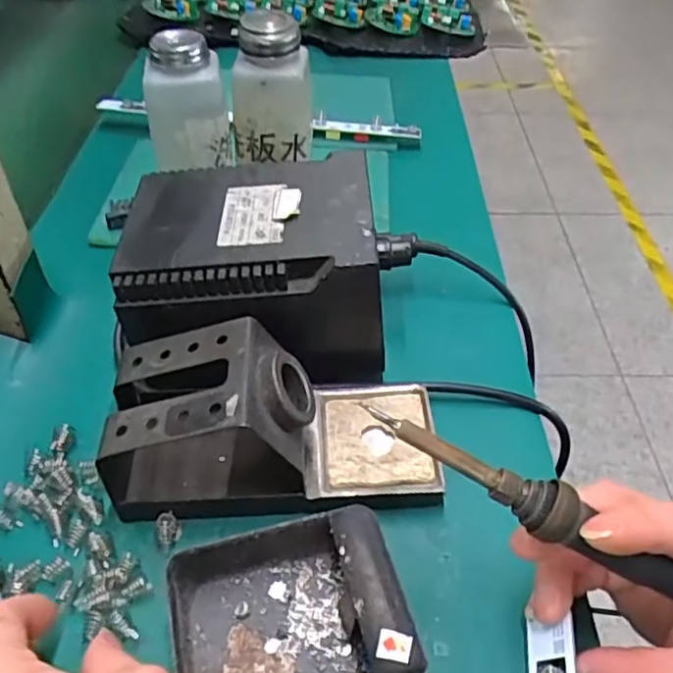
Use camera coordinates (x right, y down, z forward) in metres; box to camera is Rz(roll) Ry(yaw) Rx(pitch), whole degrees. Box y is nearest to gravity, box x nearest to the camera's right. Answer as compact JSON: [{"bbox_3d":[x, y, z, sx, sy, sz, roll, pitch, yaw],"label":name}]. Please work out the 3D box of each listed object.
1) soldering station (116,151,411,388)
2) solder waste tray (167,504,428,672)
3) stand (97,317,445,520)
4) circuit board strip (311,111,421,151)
[{"bbox_3d":[-0.043,-0.036,0.376,0.144,0.086,0.121,-3,46,-4],"label":"soldering station"},{"bbox_3d":[-0.020,0.117,0.266,0.091,0.037,0.077,-10,47,-10],"label":"solder waste tray"},{"bbox_3d":[-0.031,0.039,0.317,0.166,0.068,0.079,-2,46,-3],"label":"stand"},{"bbox_3d":[0.027,-0.184,0.581,0.098,0.022,0.016,3,46,2],"label":"circuit board strip"}]

